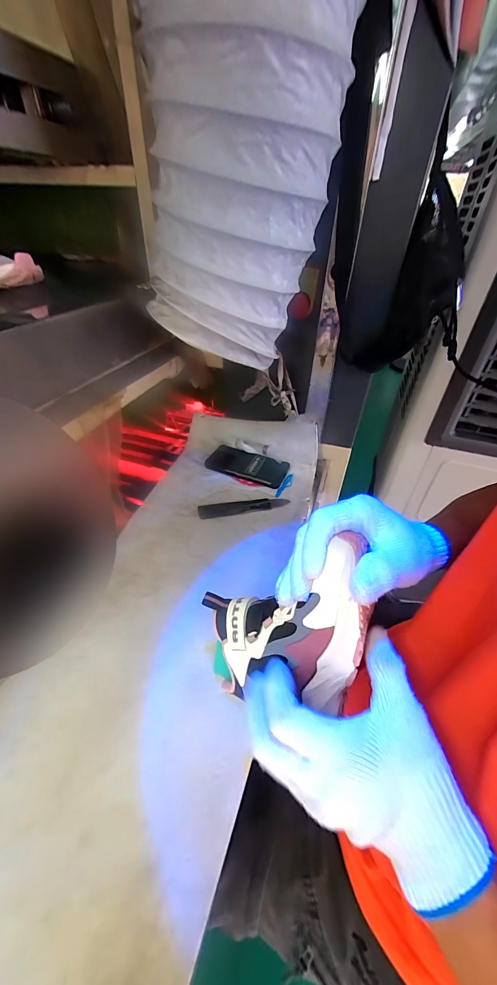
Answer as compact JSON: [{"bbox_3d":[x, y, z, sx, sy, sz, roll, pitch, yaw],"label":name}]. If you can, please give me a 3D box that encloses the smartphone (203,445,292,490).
[{"bbox_3d":[-0.003,-0.055,0.676,0.159,0.009,0.074,20,54,13],"label":"smartphone"}]

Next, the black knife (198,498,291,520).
[{"bbox_3d":[-0.007,0.025,0.600,0.166,0.013,0.028,-6,42,-12],"label":"black knife"}]

